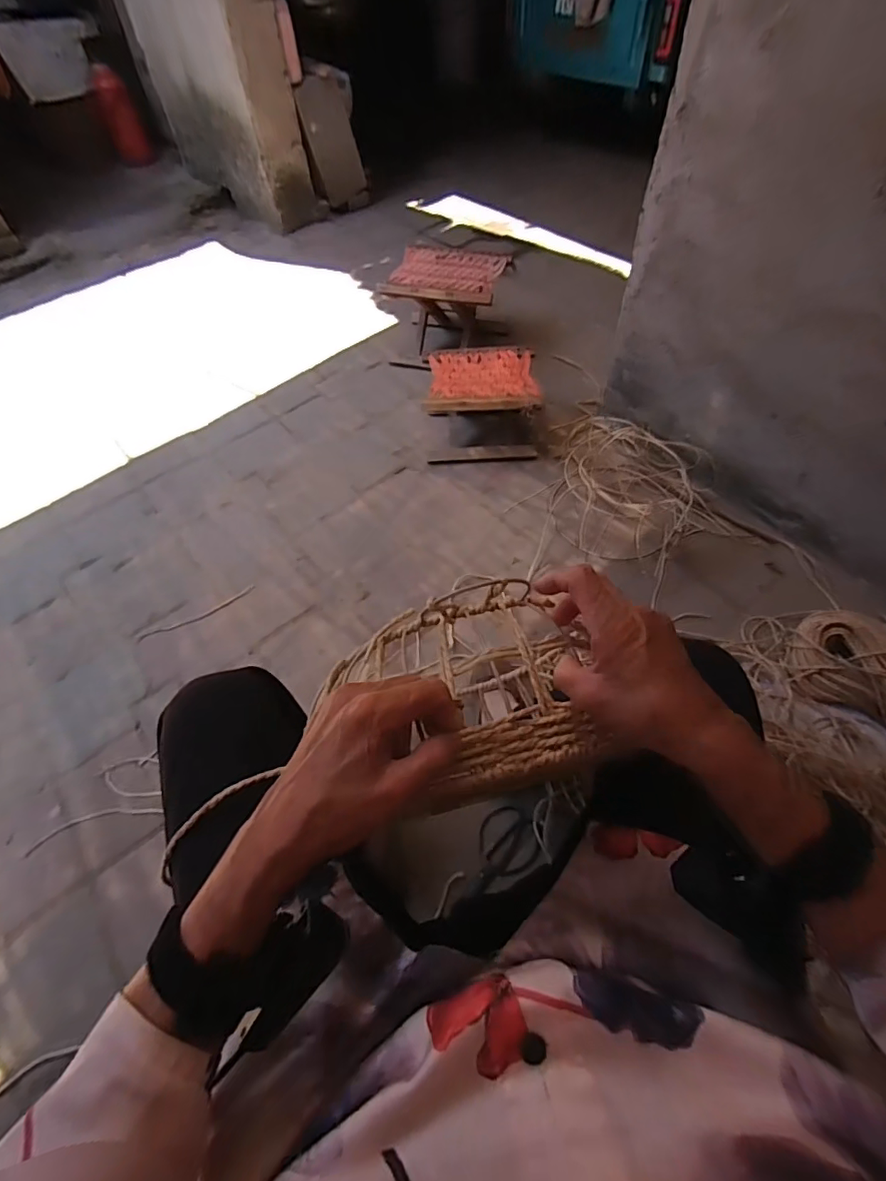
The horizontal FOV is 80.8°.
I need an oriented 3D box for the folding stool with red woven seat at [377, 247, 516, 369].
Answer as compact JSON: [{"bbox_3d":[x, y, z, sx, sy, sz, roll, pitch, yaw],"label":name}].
[{"bbox_3d":[0.006,-0.832,1.574,0.335,0.245,0.320,14,58,12],"label":"folding stool with red woven seat"}]

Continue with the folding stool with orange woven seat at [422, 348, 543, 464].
[{"bbox_3d":[0.098,-0.475,1.359,0.281,0.197,0.231,-2,54,2],"label":"folding stool with orange woven seat"}]

